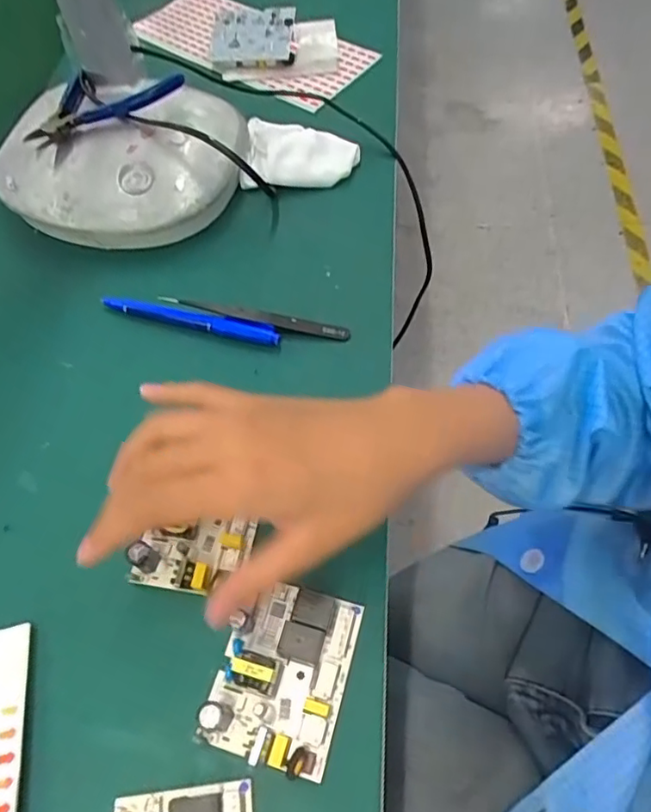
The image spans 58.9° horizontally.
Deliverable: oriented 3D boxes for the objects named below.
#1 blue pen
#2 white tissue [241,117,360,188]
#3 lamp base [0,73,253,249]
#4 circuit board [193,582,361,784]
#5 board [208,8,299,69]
[{"bbox_3d":[-0.094,-0.059,0.399,0.130,0.014,0.014,10,61,11],"label":"blue pen"},{"bbox_3d":[-0.020,-0.205,0.468,0.091,0.030,0.059,2,60,7],"label":"white tissue"},{"bbox_3d":[-0.152,-0.190,0.455,0.171,0.062,0.145,14,62,13],"label":"lamp base"},{"bbox_3d":[-0.021,0.127,0.279,0.060,0.028,0.080,12,62,12],"label":"circuit board"},{"bbox_3d":[-0.069,-0.352,0.547,0.081,0.014,0.064,4,80,14],"label":"board"}]

